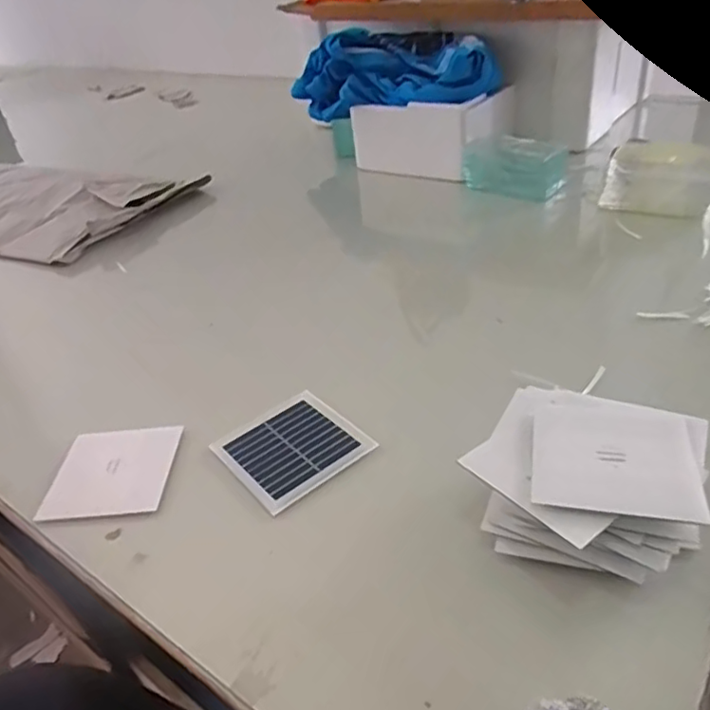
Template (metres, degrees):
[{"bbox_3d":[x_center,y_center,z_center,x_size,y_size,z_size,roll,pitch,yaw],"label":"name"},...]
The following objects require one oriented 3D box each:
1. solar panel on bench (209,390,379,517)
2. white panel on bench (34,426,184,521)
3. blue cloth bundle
[{"bbox_3d":[-0.047,0.070,0.465,0.095,0.007,0.090,-30,41,-28],"label":"solar panel on bench"},{"bbox_3d":[-0.182,0.086,0.463,0.086,0.004,0.082,-5,35,4],"label":"white panel on bench"},{"bbox_3d":[0.047,-0.425,0.932,0.341,0.106,0.128,14,40,27],"label":"blue cloth bundle"}]

